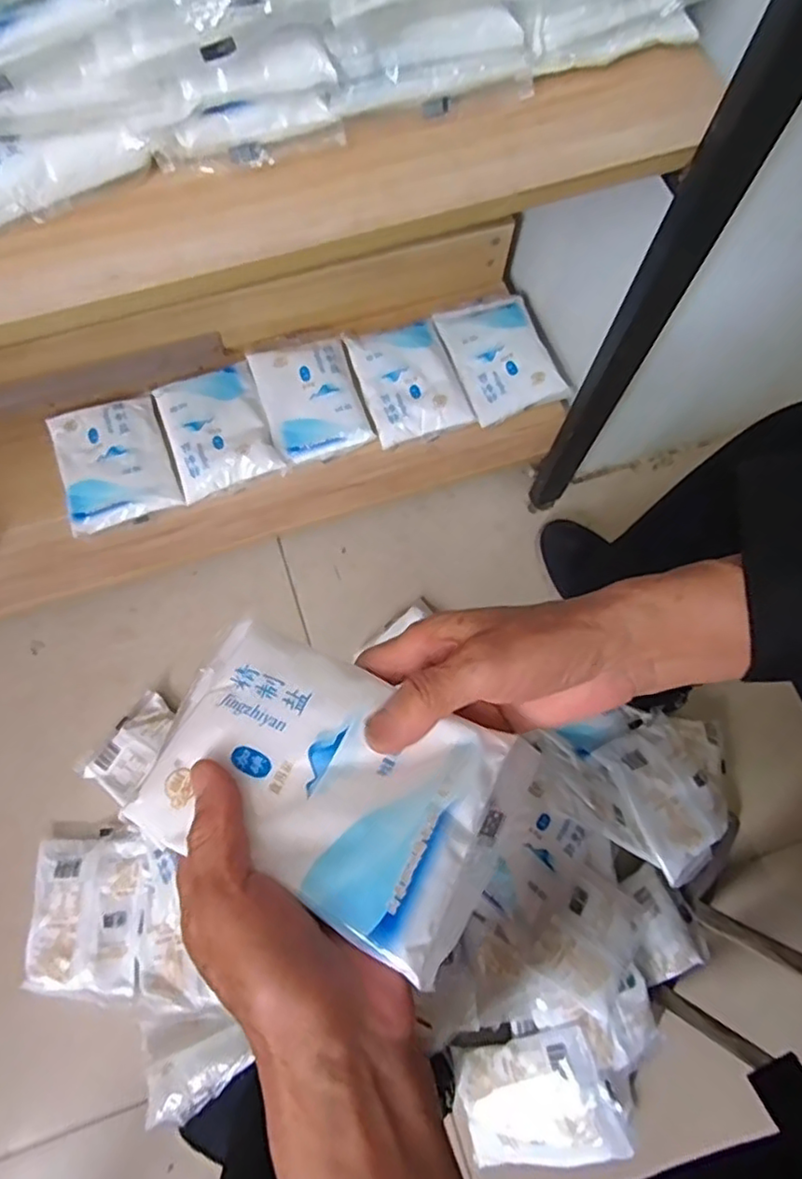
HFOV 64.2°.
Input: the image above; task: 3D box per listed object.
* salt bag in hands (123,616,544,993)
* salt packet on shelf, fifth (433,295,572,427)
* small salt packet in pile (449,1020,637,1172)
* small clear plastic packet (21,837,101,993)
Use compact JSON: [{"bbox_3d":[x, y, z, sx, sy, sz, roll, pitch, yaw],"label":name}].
[{"bbox_3d":[-0.034,0.087,0.297,0.162,0.028,0.108,21,58,12],"label":"salt bag in hands"},{"bbox_3d":[0.118,-0.279,0.756,0.110,0.020,0.156,-19,74,-7],"label":"salt packet on shelf, fifth"},{"bbox_3d":[0.124,0.489,0.608,0.143,0.023,0.109,-24,73,18],"label":"small salt packet in pile"},{"bbox_3d":[-0.355,0.336,0.667,0.058,0.025,0.140,-6,73,-4],"label":"small clear plastic packet"}]

